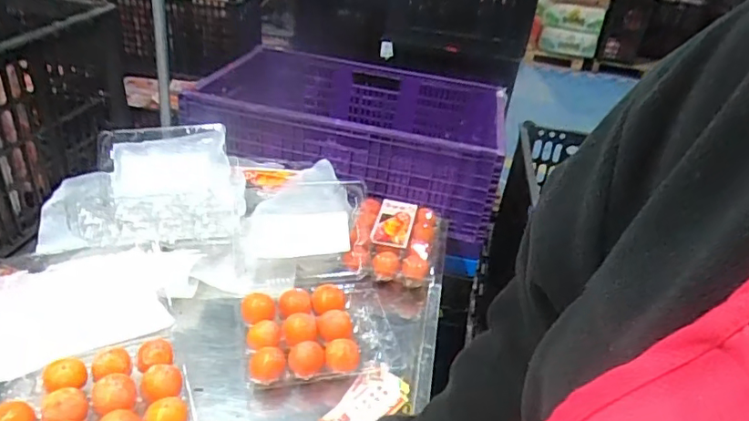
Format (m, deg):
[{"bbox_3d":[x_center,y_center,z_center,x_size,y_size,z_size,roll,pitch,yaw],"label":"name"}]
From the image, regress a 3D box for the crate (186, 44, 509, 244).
[{"bbox_3d":[-0.021,-0.182,1.169,0.638,0.184,0.475,6,30,-3],"label":"crate"}]

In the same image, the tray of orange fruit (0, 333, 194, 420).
[{"bbox_3d":[-0.298,0.210,0.585,0.194,0.055,0.139,-11,35,-27],"label":"tray of orange fruit"}]

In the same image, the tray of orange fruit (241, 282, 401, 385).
[{"bbox_3d":[-0.076,0.152,0.727,0.185,0.053,0.164,-2,32,-15],"label":"tray of orange fruit"}]

